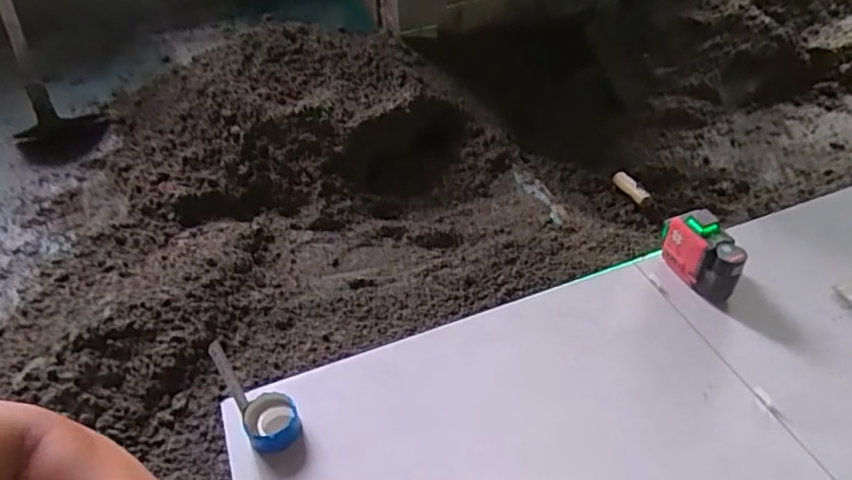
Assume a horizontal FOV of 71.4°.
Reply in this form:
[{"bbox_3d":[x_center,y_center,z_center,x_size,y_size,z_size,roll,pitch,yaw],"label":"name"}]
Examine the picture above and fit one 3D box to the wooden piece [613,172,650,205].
[{"bbox_3d":[0.441,-0.113,1.275,0.023,0.032,0.084,-32,66,-27],"label":"wooden piece"}]

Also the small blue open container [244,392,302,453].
[{"bbox_3d":[-0.222,0.264,0.857,0.076,0.045,0.071,-1,44,1],"label":"small blue open container"}]

